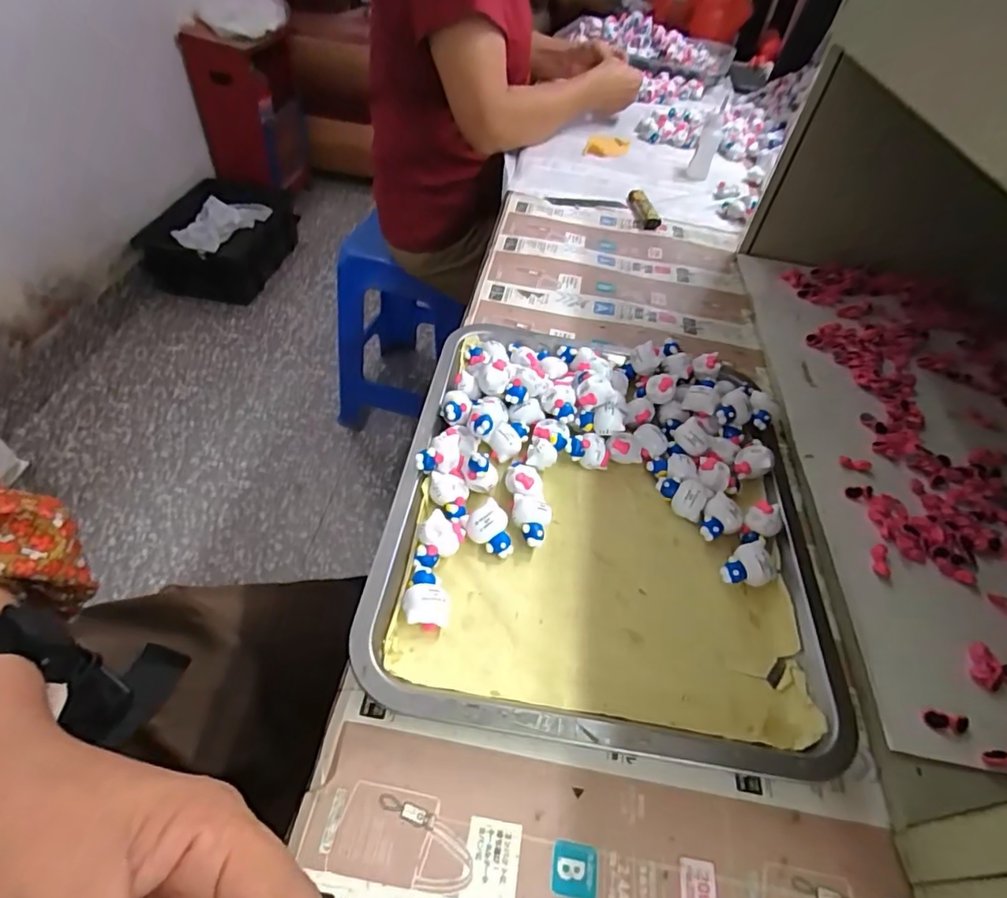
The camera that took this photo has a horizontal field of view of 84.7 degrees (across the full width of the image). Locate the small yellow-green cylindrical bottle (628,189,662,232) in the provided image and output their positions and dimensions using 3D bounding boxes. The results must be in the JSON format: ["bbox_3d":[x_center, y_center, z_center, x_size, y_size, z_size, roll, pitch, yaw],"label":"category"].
[{"bbox_3d":[0.177,-0.300,0.693,0.025,0.016,0.084,-4,49,-9],"label":"small yellow-green cylindrical bottle"}]

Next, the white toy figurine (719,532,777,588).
[{"bbox_3d":[0.158,0.073,0.349,0.028,0.018,0.039,34,54,23],"label":"white toy figurine"}]

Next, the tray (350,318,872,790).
[{"bbox_3d":[0.073,0.031,0.366,0.272,0.041,0.308,8,48,2],"label":"tray"}]

